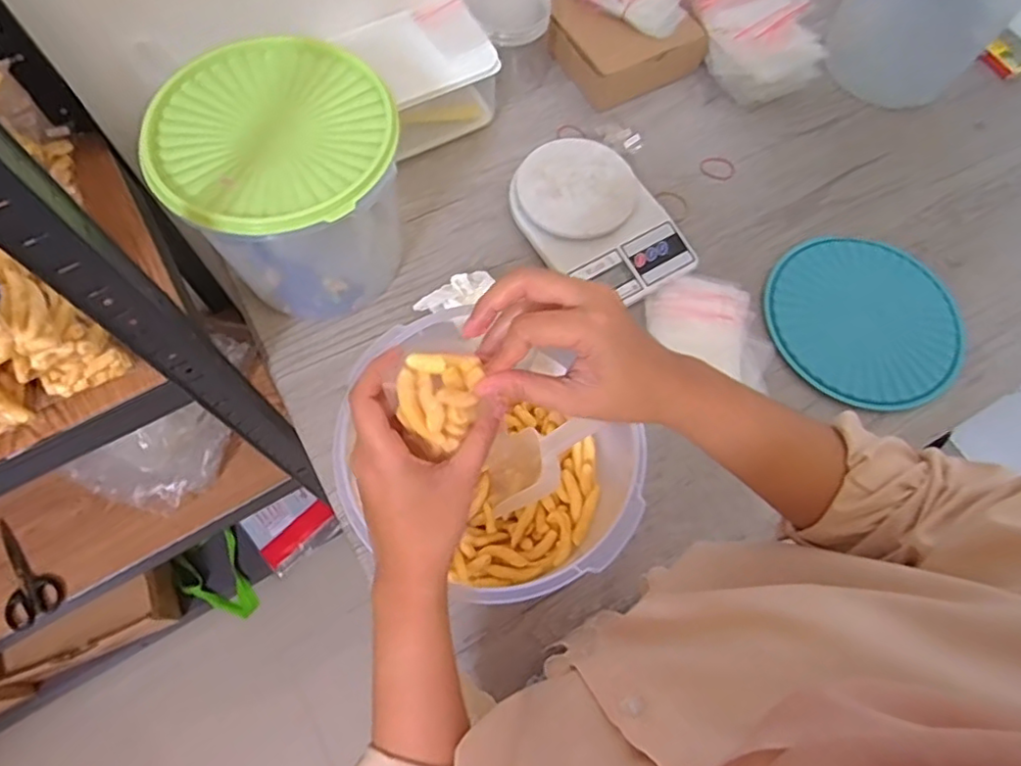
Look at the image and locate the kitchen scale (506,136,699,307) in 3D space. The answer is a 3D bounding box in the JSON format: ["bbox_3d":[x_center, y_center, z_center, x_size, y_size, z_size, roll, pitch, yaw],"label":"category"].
[{"bbox_3d":[0.095,-0.186,0.686,0.149,0.035,0.208,-28,71,-13],"label":"kitchen scale"}]

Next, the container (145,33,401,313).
[{"bbox_3d":[-0.207,-0.185,0.606,0.205,0.185,0.217,-15,69,-8],"label":"container"}]

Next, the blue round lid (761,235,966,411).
[{"bbox_3d":[0.381,-0.071,0.665,0.200,0.016,0.201,1,67,-2],"label":"blue round lid"}]

